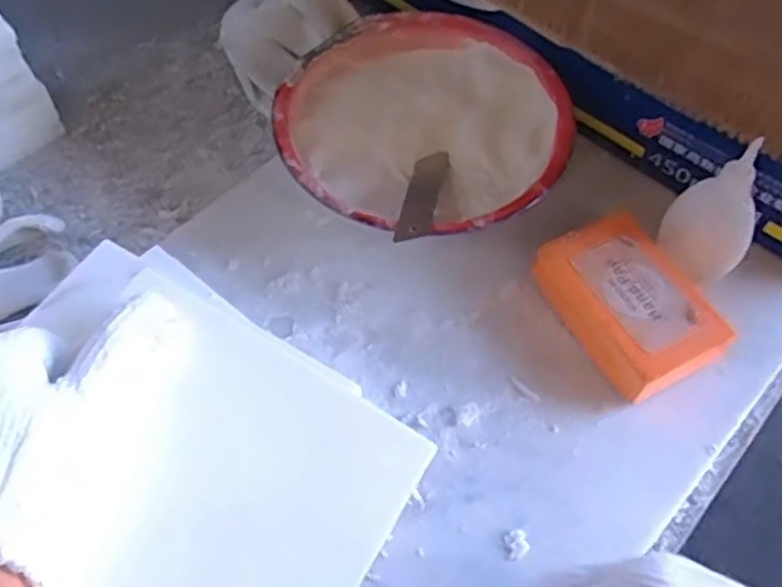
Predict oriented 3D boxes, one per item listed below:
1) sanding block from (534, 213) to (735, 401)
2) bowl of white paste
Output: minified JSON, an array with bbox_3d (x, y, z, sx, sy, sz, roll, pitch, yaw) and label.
[{"bbox_3d":[0.126,0.007,0.398,0.062,0.036,0.093,-24,61,-15],"label":"sanding block"},{"bbox_3d":[0.019,-0.090,0.448,0.163,0.055,0.161,0,58,-1],"label":"bowl of white paste"}]

